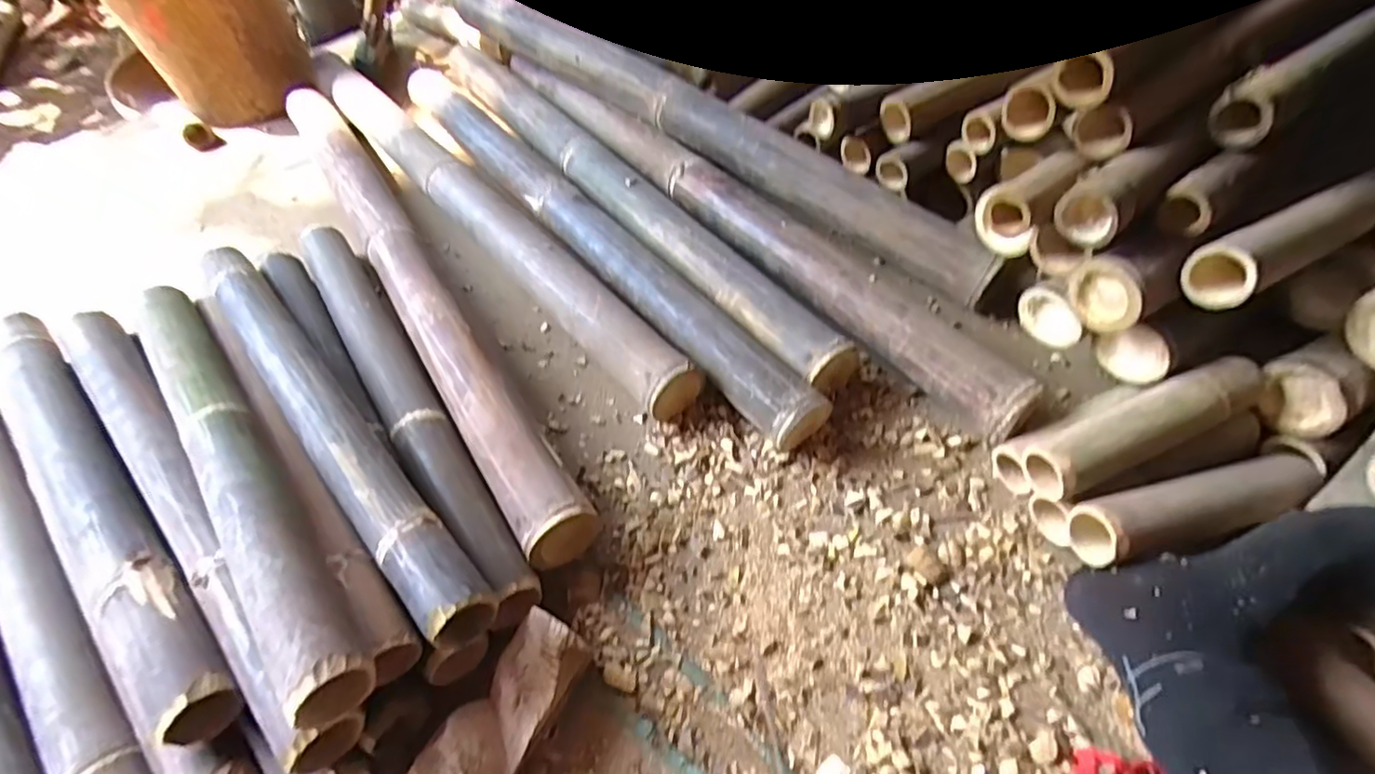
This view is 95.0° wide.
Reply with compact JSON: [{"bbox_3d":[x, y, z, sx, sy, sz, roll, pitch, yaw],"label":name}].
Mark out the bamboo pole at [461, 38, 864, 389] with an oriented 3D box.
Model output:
[{"bbox_3d":[-0.138,-0.322,0.963,0.075,0.062,1.002,-33,58,-18],"label":"bamboo pole"}]

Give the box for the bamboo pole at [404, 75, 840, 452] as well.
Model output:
[{"bbox_3d":[-0.175,-0.244,0.914,0.086,0.072,0.967,-35,59,-19],"label":"bamboo pole"}]

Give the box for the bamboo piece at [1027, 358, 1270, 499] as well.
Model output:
[{"bbox_3d":[0.435,0.037,0.596,0.233,0.049,0.053,-22,55,-11],"label":"bamboo piece"}]

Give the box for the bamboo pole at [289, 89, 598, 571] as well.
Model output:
[{"bbox_3d":[-0.400,-0.175,0.881,0.083,0.078,1.030,-30,57,-16],"label":"bamboo pole"}]

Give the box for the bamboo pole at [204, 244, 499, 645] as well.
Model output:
[{"bbox_3d":[-0.395,0.009,0.660,0.056,0.046,0.643,-38,60,-21],"label":"bamboo pole"}]

